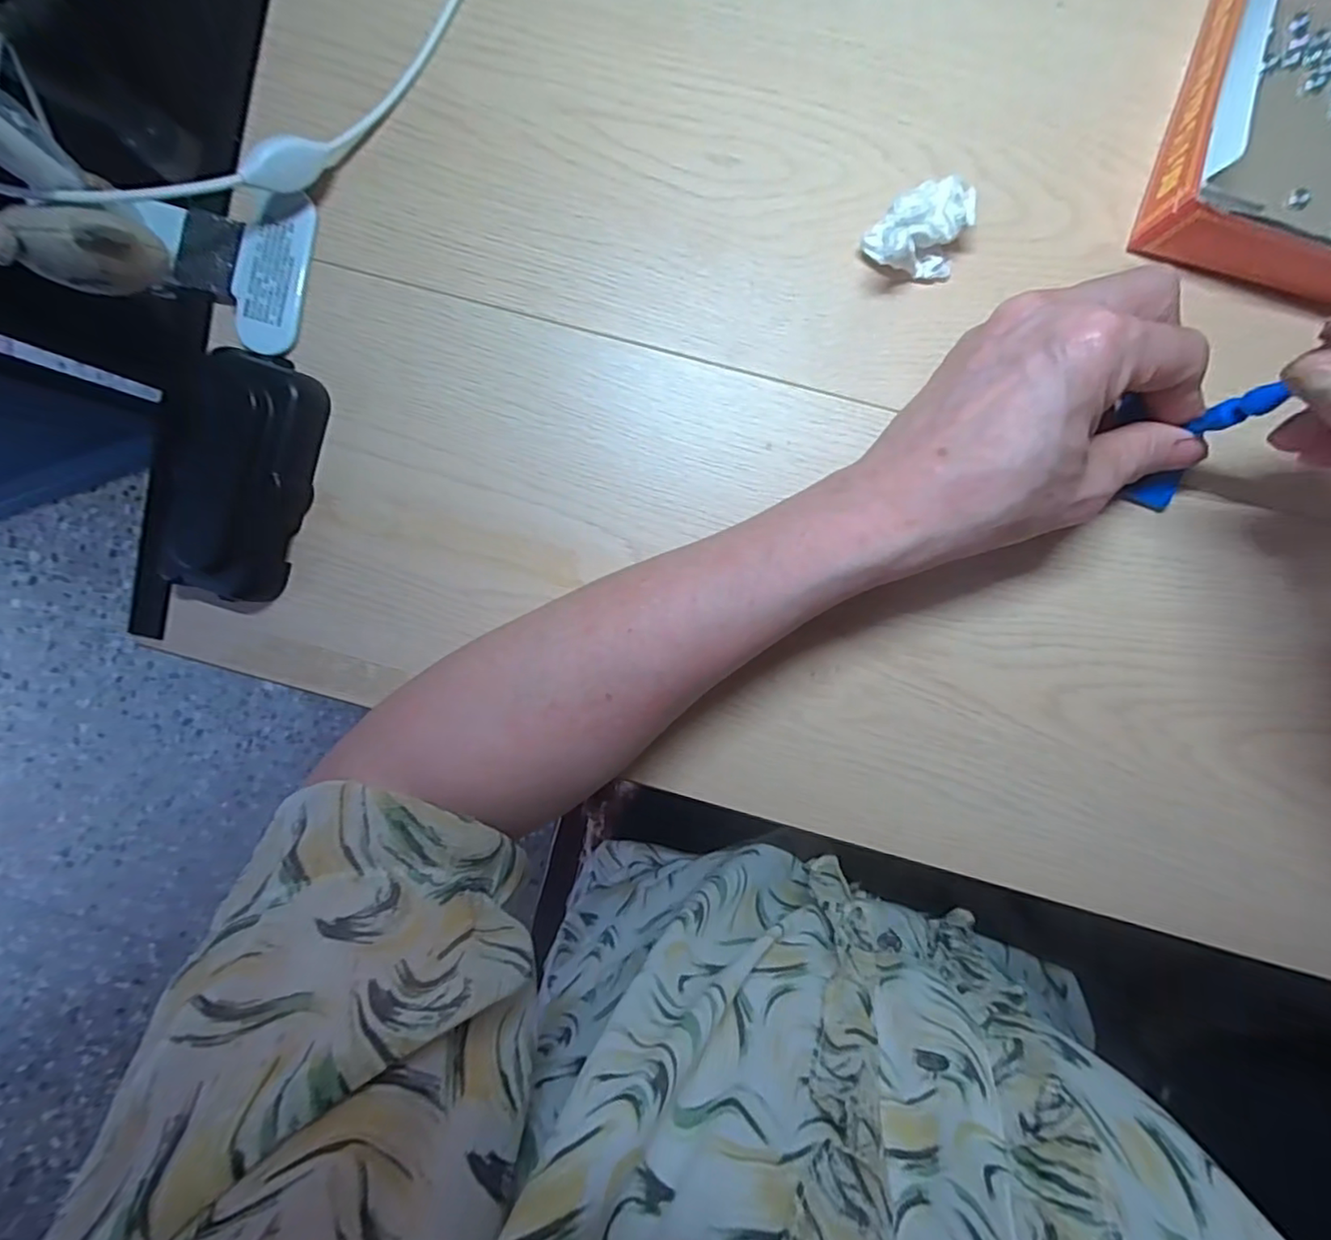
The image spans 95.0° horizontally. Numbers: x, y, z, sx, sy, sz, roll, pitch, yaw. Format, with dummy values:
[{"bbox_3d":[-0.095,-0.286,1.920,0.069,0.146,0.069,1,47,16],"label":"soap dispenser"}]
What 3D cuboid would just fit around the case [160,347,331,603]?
[{"bbox_3d":[-0.195,-0.064,0.276,0.054,0.035,0.110,20,95,3],"label":"case"}]

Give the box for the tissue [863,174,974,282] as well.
[{"bbox_3d":[0.102,-0.161,0.251,0.047,0.030,0.031,-5,94,5],"label":"tissue"}]

